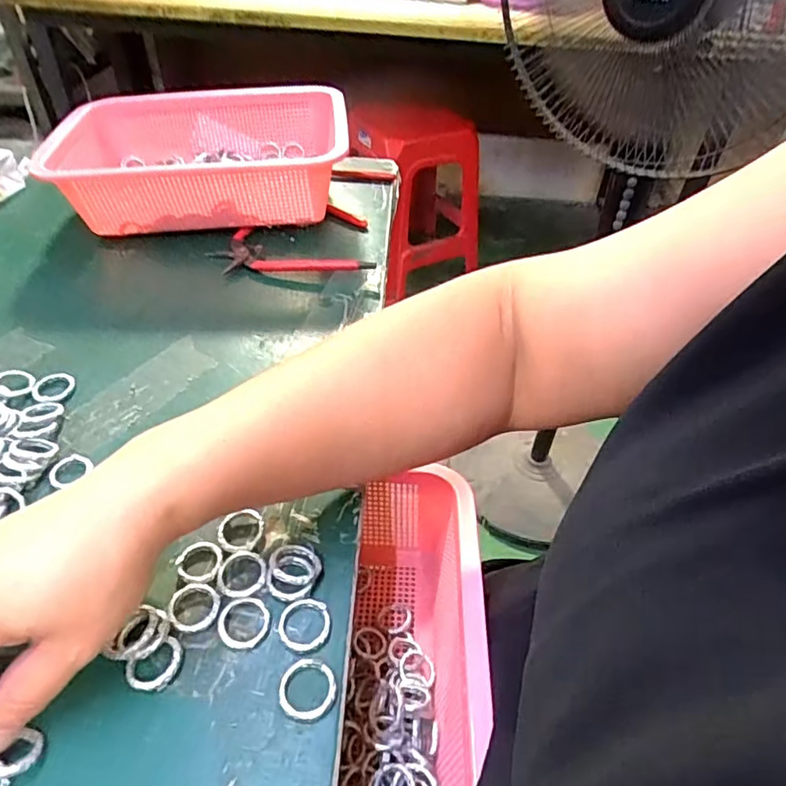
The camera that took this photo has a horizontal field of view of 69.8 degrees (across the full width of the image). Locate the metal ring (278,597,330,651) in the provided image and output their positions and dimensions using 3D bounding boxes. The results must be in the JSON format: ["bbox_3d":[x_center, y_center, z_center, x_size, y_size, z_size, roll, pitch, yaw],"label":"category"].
[{"bbox_3d":[-0.042,0.110,0.269,0.024,0.004,0.025,1,44,-1],"label":"metal ring"}]

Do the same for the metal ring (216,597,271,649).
[{"bbox_3d":[-0.071,0.110,0.268,0.023,0.006,0.023,1,44,-1],"label":"metal ring"}]

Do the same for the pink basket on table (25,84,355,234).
[{"bbox_3d":[-0.182,-0.224,0.555,0.264,0.084,0.196,-1,45,-3],"label":"pink basket on table"}]

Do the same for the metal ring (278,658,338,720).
[{"bbox_3d":[-0.038,0.131,0.250,0.025,0.005,0.024,1,44,-1],"label":"metal ring"}]

